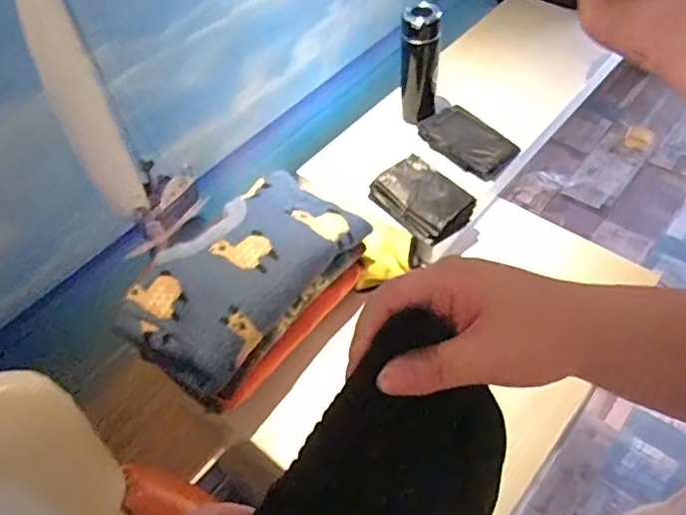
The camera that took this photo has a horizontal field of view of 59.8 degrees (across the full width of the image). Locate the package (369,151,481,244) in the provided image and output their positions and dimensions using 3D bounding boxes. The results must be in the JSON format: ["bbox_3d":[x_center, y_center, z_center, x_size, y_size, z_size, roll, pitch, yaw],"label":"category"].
[{"bbox_3d":[0.136,-0.107,1.017,0.114,0.041,0.164,-38,56,-23],"label":"package"}]

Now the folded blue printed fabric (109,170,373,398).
[{"bbox_3d":[-0.137,0.014,0.847,0.192,0.075,0.351,26,57,25],"label":"folded blue printed fabric"}]

